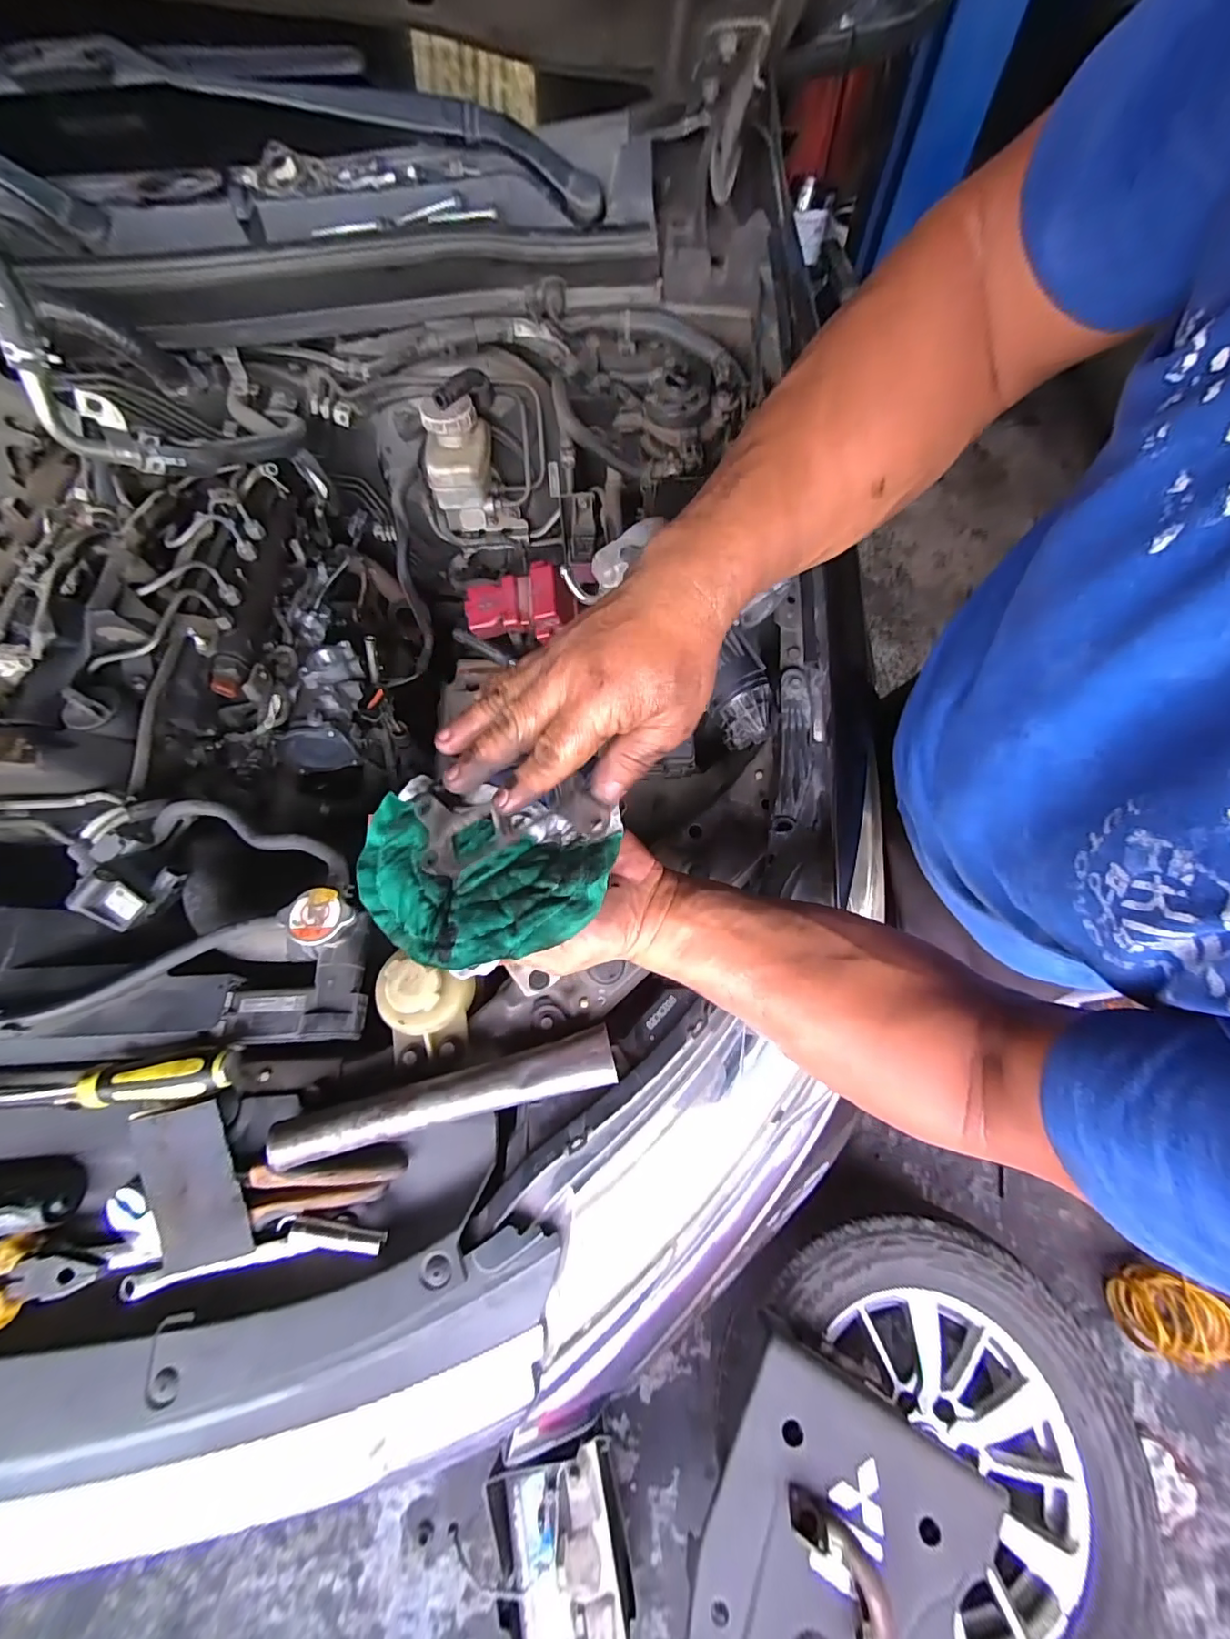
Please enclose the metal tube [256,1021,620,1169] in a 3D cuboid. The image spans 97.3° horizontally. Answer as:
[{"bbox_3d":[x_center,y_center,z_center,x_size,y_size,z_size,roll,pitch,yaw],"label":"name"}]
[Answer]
[{"bbox_3d":[-0.122,0.205,0.401,0.246,0.032,0.036,-13,67,-5],"label":"metal tube"}]

